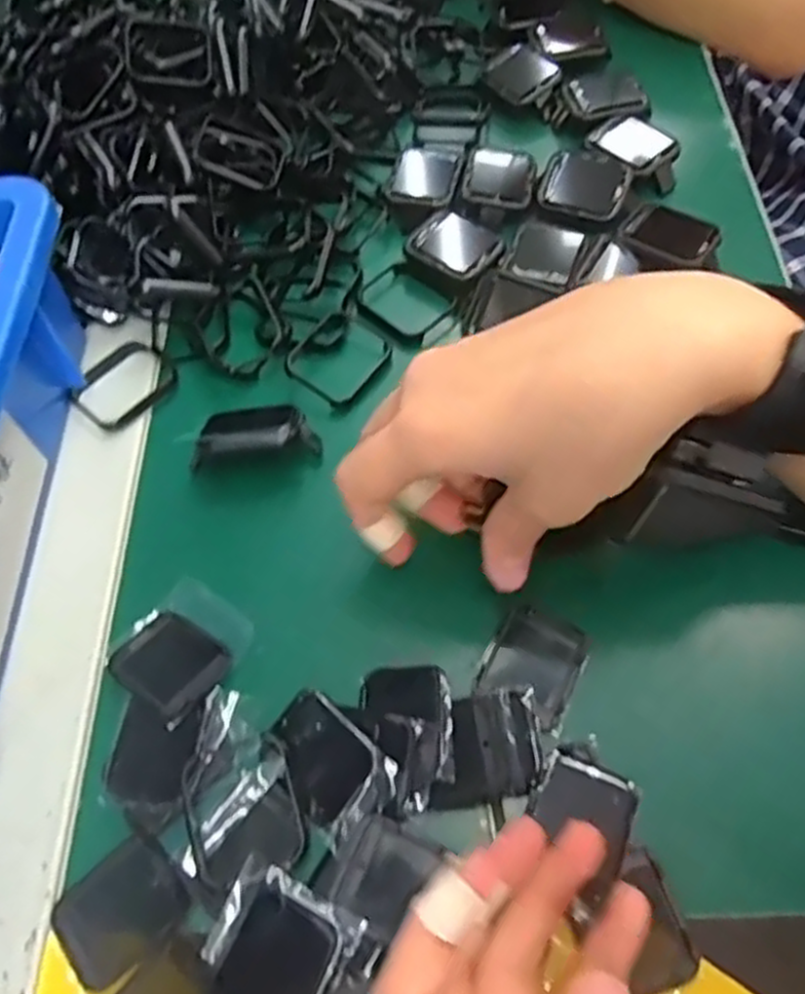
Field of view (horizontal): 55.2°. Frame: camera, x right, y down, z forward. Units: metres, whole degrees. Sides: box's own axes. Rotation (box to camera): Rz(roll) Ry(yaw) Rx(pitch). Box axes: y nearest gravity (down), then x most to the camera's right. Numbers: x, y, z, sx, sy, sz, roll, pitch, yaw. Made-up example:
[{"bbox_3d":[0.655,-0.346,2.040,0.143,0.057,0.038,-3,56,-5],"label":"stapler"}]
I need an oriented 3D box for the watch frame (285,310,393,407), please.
[{"bbox_3d":[-0.030,-0.065,0.352,0.039,0.010,0.047,30,66,20],"label":"watch frame"}]

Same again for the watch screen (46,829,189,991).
[{"bbox_3d":[-0.091,0.133,0.248,0.039,0.005,0.032,-40,64,-17],"label":"watch screen"}]

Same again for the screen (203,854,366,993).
[{"bbox_3d":[-0.039,0.139,0.235,0.041,0.009,0.040,25,65,18],"label":"screen"}]

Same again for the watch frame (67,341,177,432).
[{"bbox_3d":[-0.128,-0.053,0.354,0.035,0.006,0.045,38,70,23],"label":"watch frame"}]

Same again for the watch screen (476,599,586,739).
[{"bbox_3d":[0.048,0.060,0.280,0.033,0.004,0.039,23,64,17],"label":"watch screen"}]

